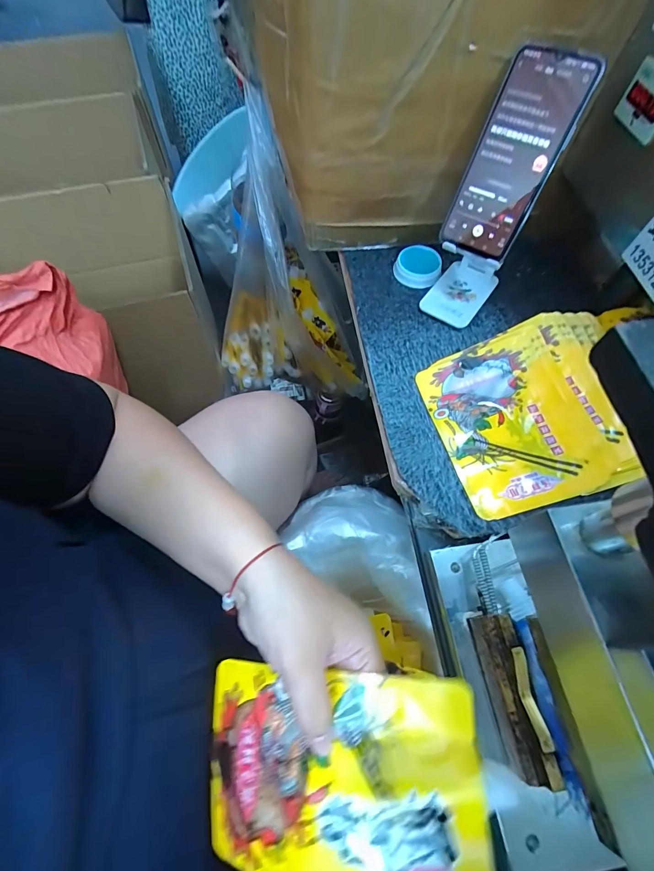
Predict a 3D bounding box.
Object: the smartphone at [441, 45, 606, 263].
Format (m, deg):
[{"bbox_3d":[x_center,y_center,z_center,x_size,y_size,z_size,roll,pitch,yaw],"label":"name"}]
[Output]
[{"bbox_3d":[0.176,-0.260,0.355,0.072,0.157,0.010,32,40,14],"label":"smartphone"}]

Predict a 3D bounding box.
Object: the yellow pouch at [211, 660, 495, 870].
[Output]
[{"bbox_3d":[0.005,0.219,0.234,0.174,0.015,0.119,-3,69,13],"label":"yellow pouch"}]

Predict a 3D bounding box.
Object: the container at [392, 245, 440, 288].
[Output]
[{"bbox_3d":[0.119,-0.222,0.485,0.058,0.020,0.057,0,64,-1],"label":"container"}]

